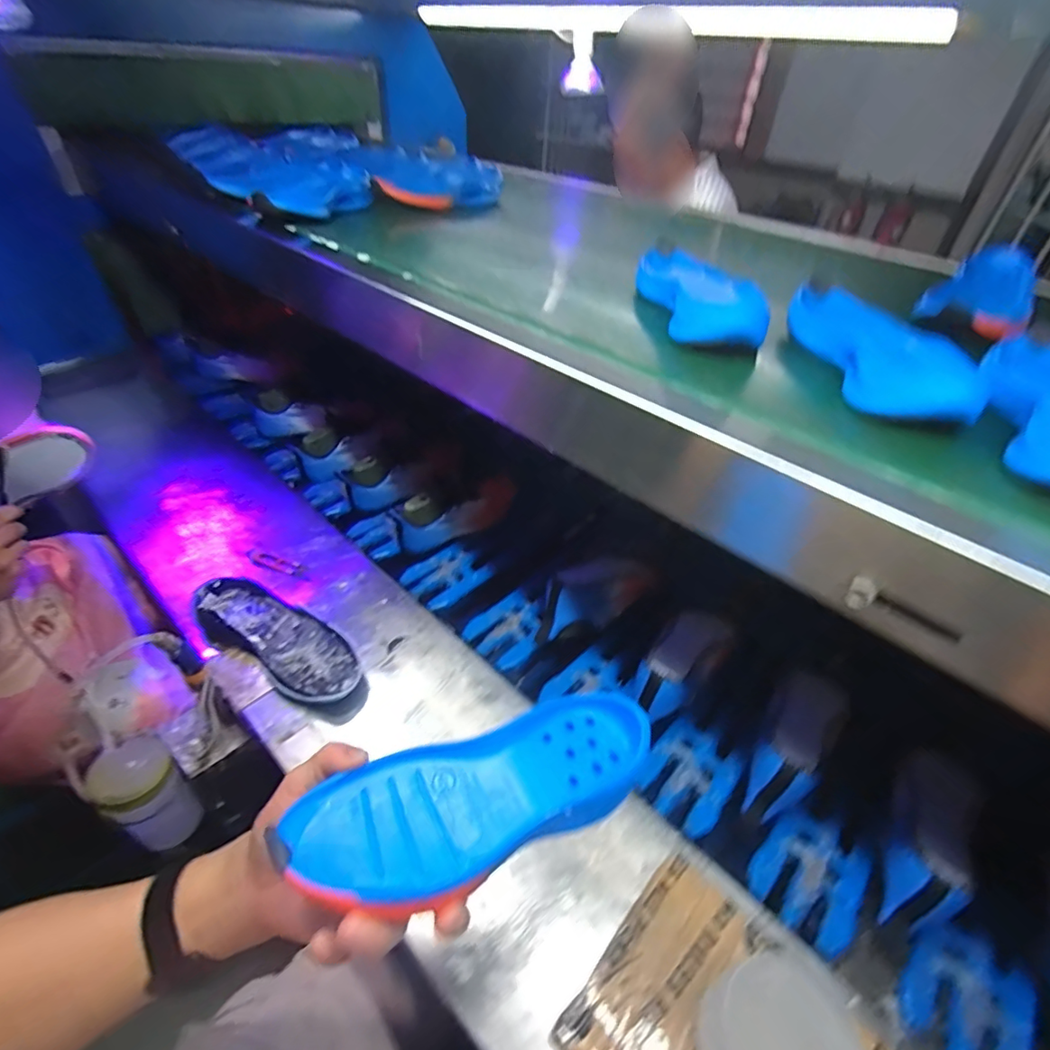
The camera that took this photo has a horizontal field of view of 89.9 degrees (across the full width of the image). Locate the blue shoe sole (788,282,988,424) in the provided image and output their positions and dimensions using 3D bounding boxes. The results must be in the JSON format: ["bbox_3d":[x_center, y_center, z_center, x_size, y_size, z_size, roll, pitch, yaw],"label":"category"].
[{"bbox_3d":[0.283,-0.148,0.437,0.068,0.041,0.228,4,43,0],"label":"blue shoe sole"}]

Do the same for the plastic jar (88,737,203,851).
[{"bbox_3d":[-0.434,0.311,0.605,0.067,0.137,0.071,2,43,-2],"label":"plastic jar"}]

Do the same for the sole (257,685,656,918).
[{"bbox_3d":[-0.024,0.170,0.332,0.227,0.032,0.083,-11,42,-23],"label":"sole"}]

